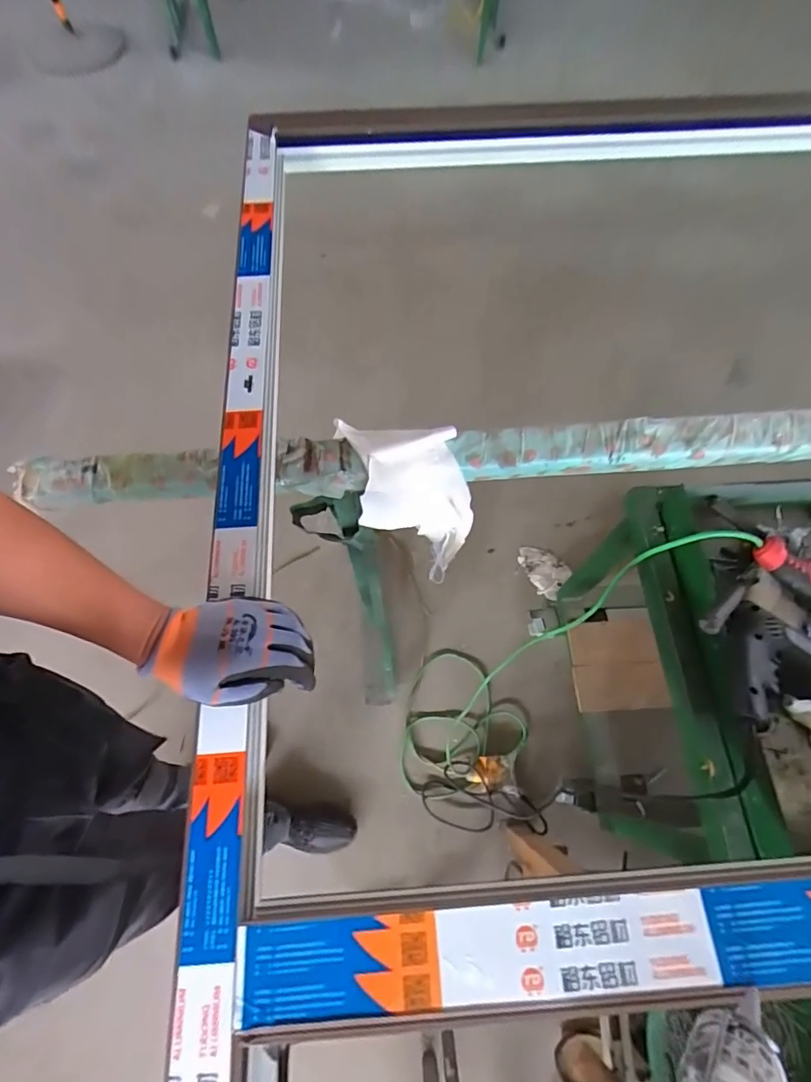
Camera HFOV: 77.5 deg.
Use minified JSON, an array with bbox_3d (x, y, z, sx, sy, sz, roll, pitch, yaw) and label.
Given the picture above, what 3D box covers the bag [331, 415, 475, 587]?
[{"bbox_3d":[0.013,-0.040,0.732,0.150,0.291,0.079,-14,46,0],"label":"bag"}]

